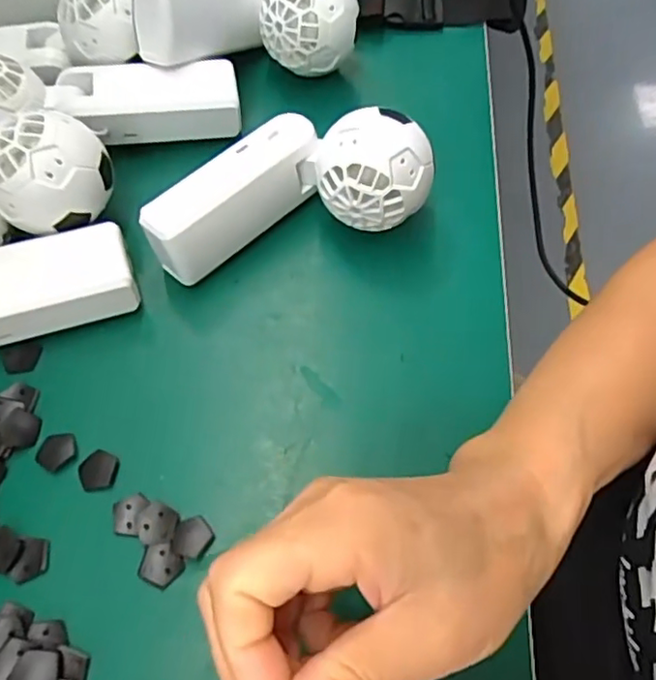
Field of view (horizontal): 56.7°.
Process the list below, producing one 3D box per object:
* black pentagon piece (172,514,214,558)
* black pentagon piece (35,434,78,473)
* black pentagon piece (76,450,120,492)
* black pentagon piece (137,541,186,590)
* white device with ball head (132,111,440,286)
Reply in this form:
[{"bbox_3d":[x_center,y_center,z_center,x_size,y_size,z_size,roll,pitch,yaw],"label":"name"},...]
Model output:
[{"bbox_3d":[-0.061,0.088,0.273,0.017,0.004,0.017,34,67,18],"label":"black pentagon piece"},{"bbox_3d":[-0.130,0.053,0.292,0.018,0.004,0.018,28,65,16],"label":"black pentagon piece"},{"bbox_3d":[-0.109,0.062,0.288,0.018,0.004,0.019,20,63,12],"label":"black pentagon piece"},{"bbox_3d":[-0.073,0.099,0.267,0.018,0.004,0.017,18,63,11],"label":"black pentagon piece"},{"bbox_3d":[-0.021,-0.081,0.332,0.154,0.066,0.070,-12,61,-6],"label":"white device with ball head"}]

